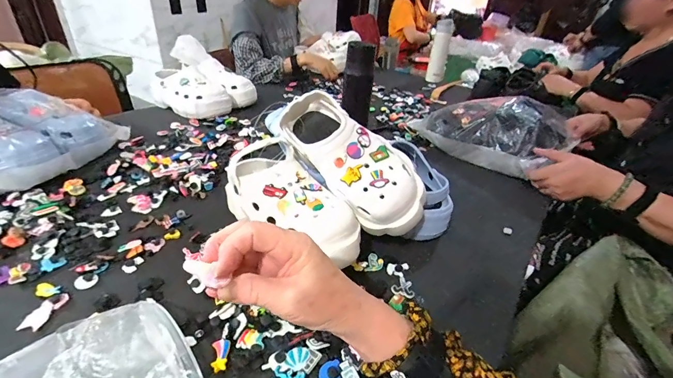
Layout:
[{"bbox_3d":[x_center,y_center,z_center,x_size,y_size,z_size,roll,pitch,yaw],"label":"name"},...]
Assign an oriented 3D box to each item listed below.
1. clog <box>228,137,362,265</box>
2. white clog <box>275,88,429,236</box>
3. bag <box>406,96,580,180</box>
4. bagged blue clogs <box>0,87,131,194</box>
[{"bbox_3d":[-0.070,0.016,0.480,0.113,0.092,0.239,-20,40,-32],"label":"clog"},{"bbox_3d":[0.018,-0.046,0.497,0.106,0.084,0.263,-25,63,-38],"label":"white clog"},{"bbox_3d":[0.397,-0.158,0.855,0.260,0.127,0.302,-23,41,-36],"label":"bag"},{"bbox_3d":[-0.638,-0.110,0.629,0.313,0.108,0.255,7,33,4],"label":"bagged blue clogs"}]

